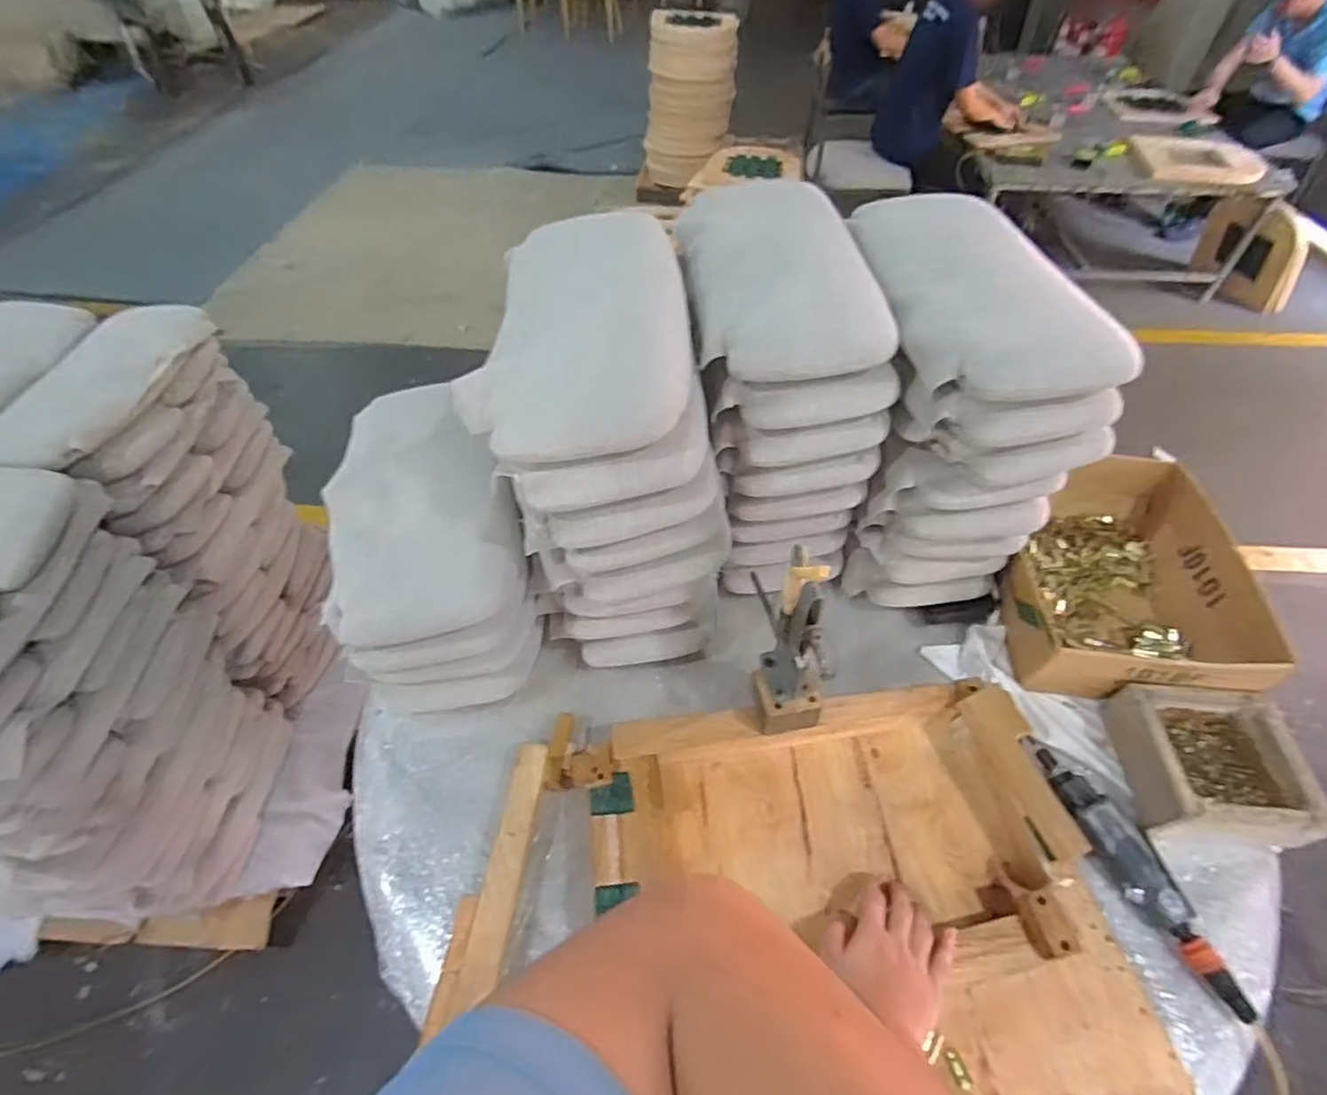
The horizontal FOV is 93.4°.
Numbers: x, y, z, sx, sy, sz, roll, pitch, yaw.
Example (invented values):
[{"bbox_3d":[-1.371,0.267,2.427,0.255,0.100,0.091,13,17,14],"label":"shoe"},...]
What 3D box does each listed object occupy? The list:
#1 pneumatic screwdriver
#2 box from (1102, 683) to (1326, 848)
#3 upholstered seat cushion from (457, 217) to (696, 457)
[{"bbox_3d":[0.517,0.346,0.694,0.060,0.044,0.304,-19,52,-15],"label":"pneumatic screwdriver"},{"bbox_3d":[0.645,0.258,0.738,0.171,0.070,0.166,5,50,5],"label":"box"},{"bbox_3d":[-0.086,-0.266,0.714,0.239,0.061,0.419,2,50,2],"label":"upholstered seat cushion"}]

